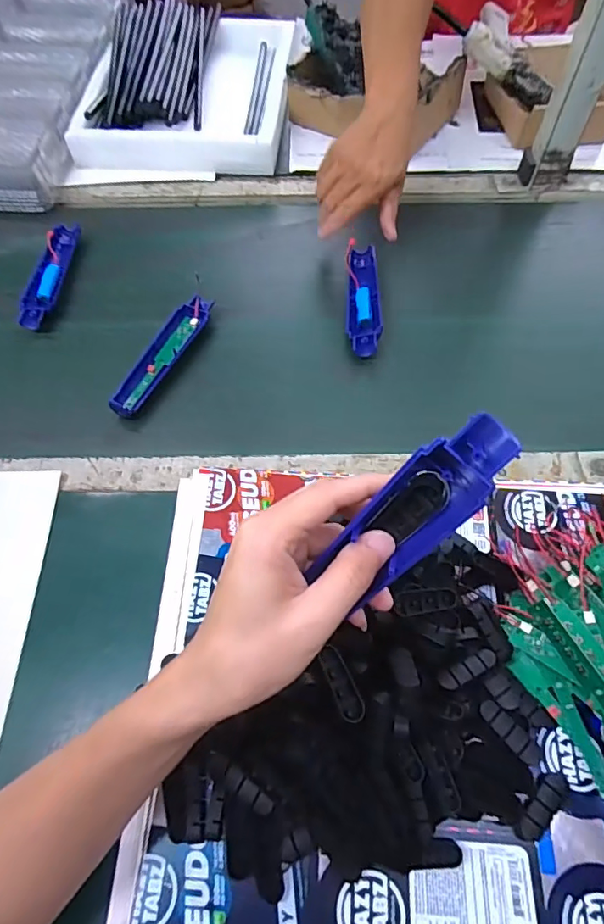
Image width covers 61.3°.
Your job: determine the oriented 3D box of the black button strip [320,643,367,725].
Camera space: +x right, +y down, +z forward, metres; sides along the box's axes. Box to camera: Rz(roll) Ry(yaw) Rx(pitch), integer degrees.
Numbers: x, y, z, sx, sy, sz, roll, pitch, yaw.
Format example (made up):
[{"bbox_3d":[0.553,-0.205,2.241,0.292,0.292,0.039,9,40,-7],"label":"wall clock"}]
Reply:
[{"bbox_3d":[0.026,0.144,0.331,0.016,0.011,0.045,-22,64,-12],"label":"black button strip"}]

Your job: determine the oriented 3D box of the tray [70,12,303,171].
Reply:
[{"bbox_3d":[-0.165,-0.585,0.800,0.292,0.052,0.377,5,62,2],"label":"tray"}]

